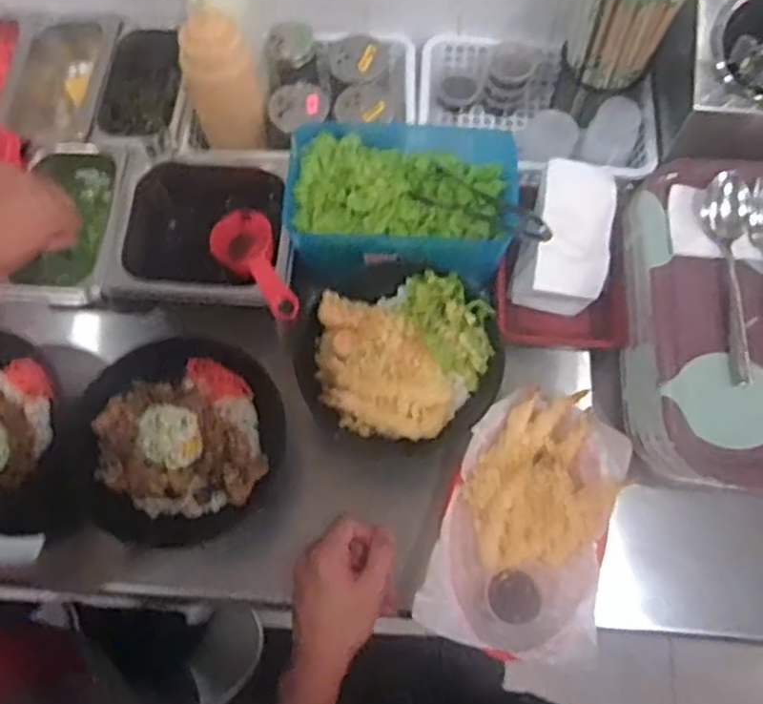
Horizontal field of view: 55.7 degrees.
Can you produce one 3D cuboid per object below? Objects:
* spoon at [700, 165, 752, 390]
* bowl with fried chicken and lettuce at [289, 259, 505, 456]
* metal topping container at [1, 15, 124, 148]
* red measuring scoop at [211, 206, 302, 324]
[{"bbox_3d":[0.317,-0.065,0.645,0.037,0.024,0.187,-3,82,-2],"label":"spoon"},{"bbox_3d":[0.013,0.002,0.661,0.176,0.049,0.177,39,73,13],"label":"bowl with fried chicken and lettuce"},{"bbox_3d":[-0.345,-0.284,0.794,0.106,0.073,0.173,7,69,2],"label":"metal topping container"},{"bbox_3d":[-0.122,-0.085,0.705,0.061,0.031,0.159,-24,47,-10],"label":"red measuring scoop"}]

